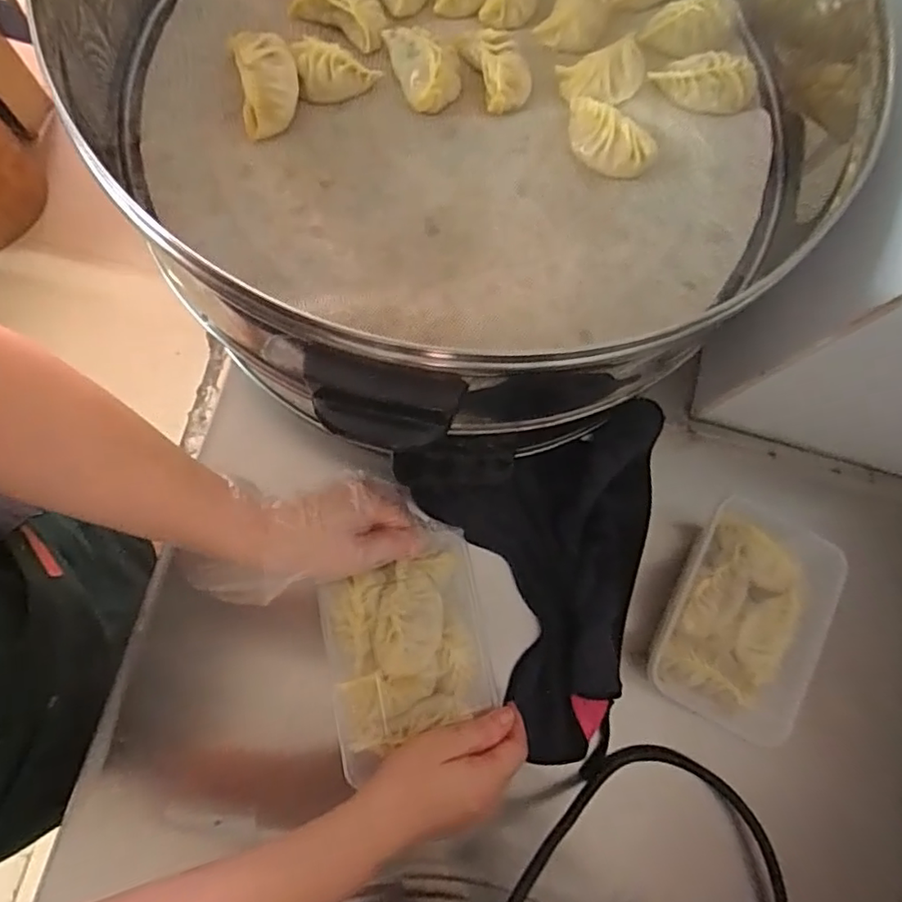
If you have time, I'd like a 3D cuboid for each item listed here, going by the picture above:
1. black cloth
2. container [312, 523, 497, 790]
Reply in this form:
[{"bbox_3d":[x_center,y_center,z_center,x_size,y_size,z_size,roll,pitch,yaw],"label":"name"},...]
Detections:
[{"bbox_3d":[0.105,0.103,0.459,0.223,0.083,0.258,-15,79,-8],"label":"black cloth"},{"bbox_3d":[-0.032,0.146,0.441,0.117,0.056,0.140,-14,80,-4],"label":"container"}]

